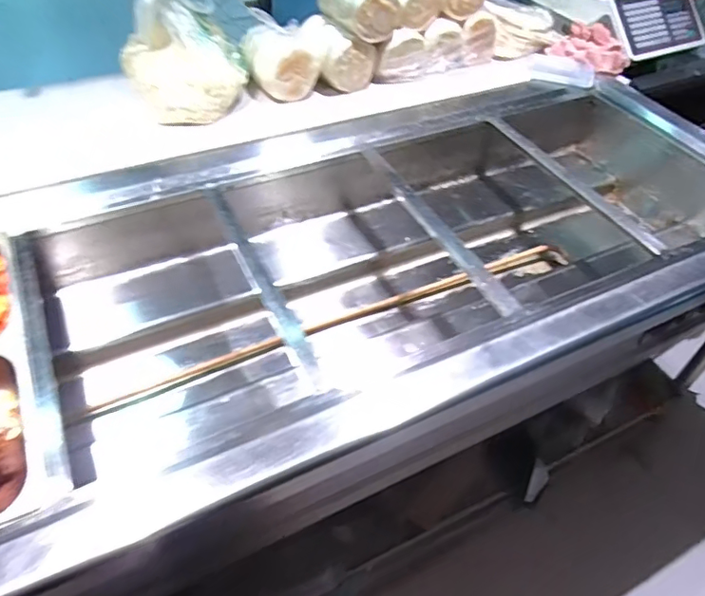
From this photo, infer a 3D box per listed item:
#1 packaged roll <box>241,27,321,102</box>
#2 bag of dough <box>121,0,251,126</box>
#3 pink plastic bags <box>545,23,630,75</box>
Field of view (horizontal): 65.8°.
[{"bbox_3d":[-0.163,-0.538,1.230,0.164,0.107,0.153,2,47,-3],"label":"packaged roll"},{"bbox_3d":[-0.357,-0.518,1.139,0.250,0.203,0.221,-6,48,-10],"label":"bag of dough"},{"bbox_3d":[0.614,-0.638,1.403,0.189,0.068,0.128,35,54,25],"label":"pink plastic bags"}]

